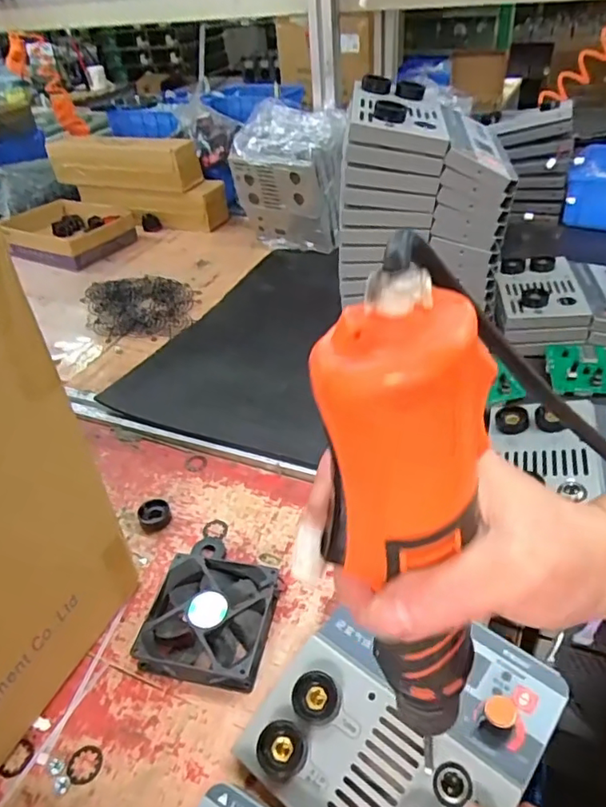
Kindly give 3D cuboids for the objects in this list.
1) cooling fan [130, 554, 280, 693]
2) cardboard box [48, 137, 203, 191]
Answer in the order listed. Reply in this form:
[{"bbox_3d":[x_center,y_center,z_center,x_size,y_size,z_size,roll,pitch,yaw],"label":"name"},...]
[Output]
[{"bbox_3d":[-0.072,0.170,0.446,0.094,0.027,0.095,6,39,13],"label":"cooling fan"},{"bbox_3d":[-0.389,-0.529,1.237,0.387,0.098,0.079,15,42,24],"label":"cardboard box"}]

